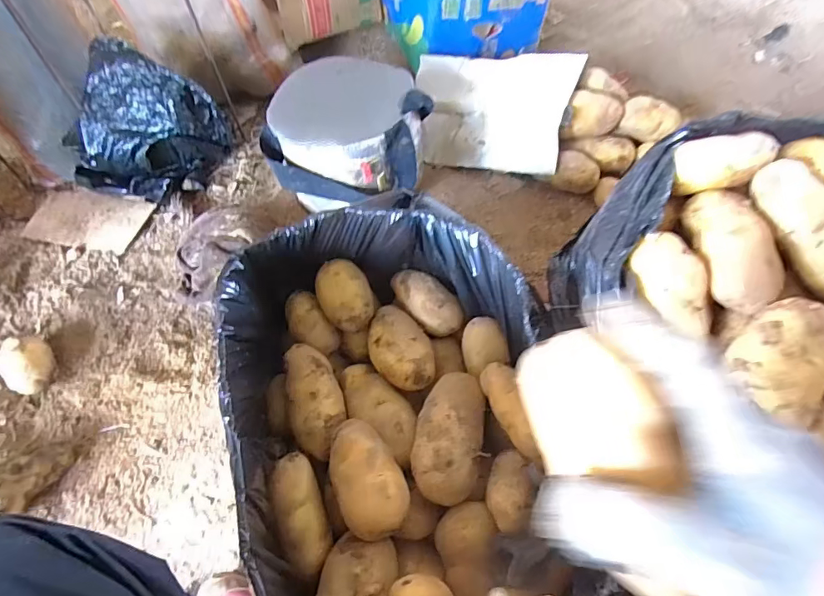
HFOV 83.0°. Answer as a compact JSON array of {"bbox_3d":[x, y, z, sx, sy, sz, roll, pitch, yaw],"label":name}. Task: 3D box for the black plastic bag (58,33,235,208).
[{"bbox_3d":[-0.503,-0.310,0.858,0.302,0.255,0.116,-19,59,-8],"label":"black plastic bag"}]

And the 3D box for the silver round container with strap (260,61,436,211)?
[{"bbox_3d":[-0.110,-0.286,0.850,0.252,0.173,0.228,9,59,9],"label":"silver round container with strap"}]

